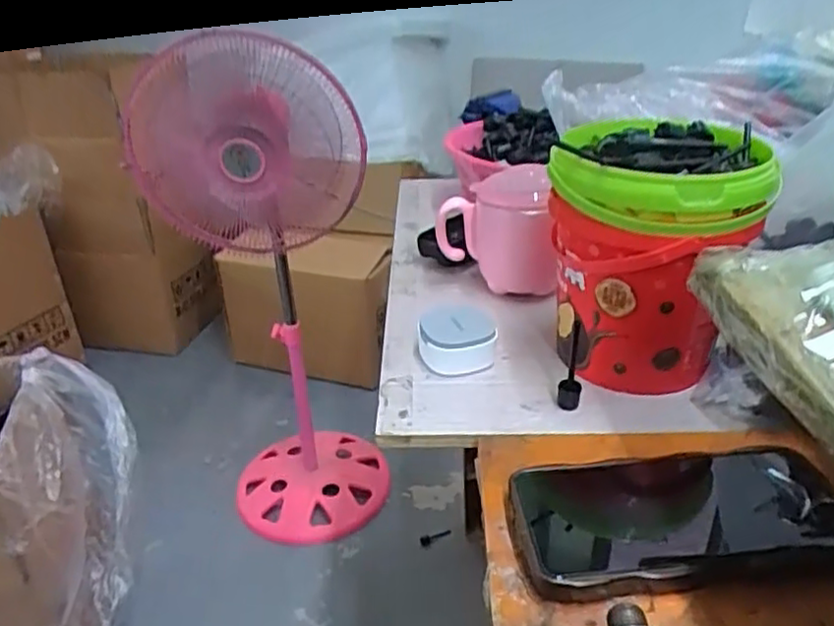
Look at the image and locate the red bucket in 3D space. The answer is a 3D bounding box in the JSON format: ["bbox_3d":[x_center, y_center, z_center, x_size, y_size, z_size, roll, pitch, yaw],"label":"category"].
[{"bbox_3d":[0.151,-0.035,0.460,0.124,0.162,0.124,-2,30,1],"label":"red bucket"}]

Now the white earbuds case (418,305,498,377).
[{"bbox_3d":[0.028,0.019,0.506,0.054,0.030,0.059,-2,30,0],"label":"white earbuds case"}]

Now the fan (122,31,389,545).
[{"bbox_3d":[-0.251,-0.005,1.185,0.341,0.861,0.283,-12,32,-16],"label":"fan"}]

